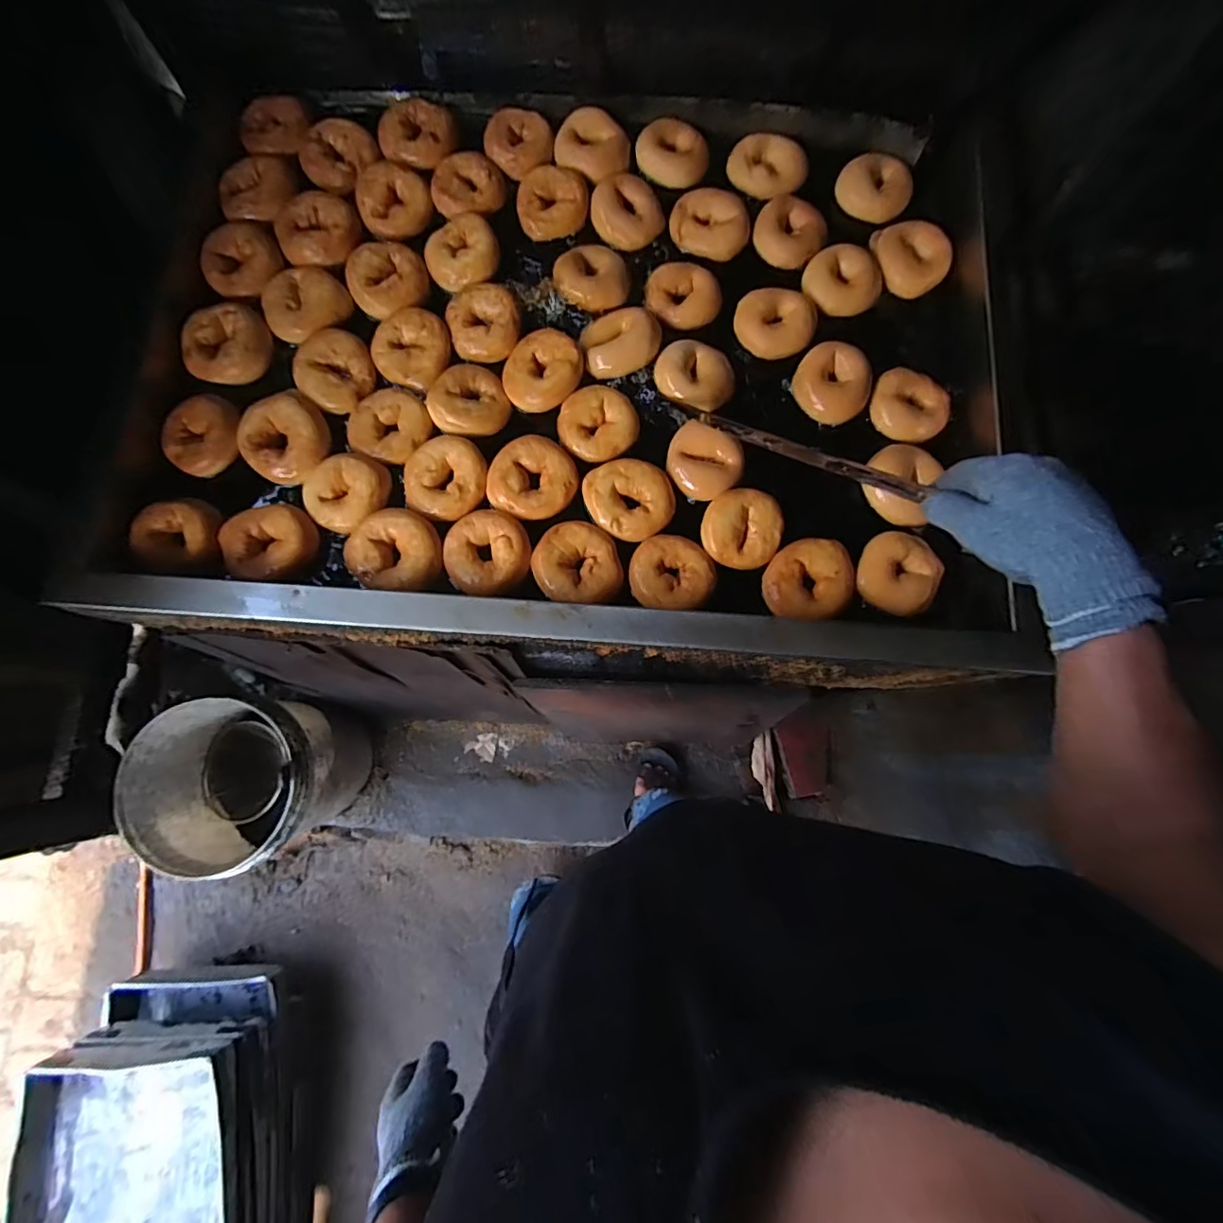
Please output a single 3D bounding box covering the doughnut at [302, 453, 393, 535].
[{"bbox_3d":[-0.323,-0.150,0.673,0.099,0.028,0.086,-44,82,-9],"label":"doughnut"}]

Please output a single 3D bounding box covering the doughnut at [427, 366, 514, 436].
[{"bbox_3d":[-0.183,-0.268,0.700,0.094,0.025,0.099,0,78,0],"label":"doughnut"}]

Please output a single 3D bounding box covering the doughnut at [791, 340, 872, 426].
[{"bbox_3d":[0.286,-0.299,0.715,0.092,0.031,0.099,0,78,0],"label":"doughnut"}]

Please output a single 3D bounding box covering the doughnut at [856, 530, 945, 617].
[{"bbox_3d":[0.344,-0.045,0.659,0.096,0.027,0.086,34,80,7],"label":"doughnut"}]

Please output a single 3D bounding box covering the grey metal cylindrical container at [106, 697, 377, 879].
[{"bbox_3d":[-0.702,0.334,1.104,0.310,0.317,0.294,0,78,0],"label":"grey metal cylindrical container"}]

